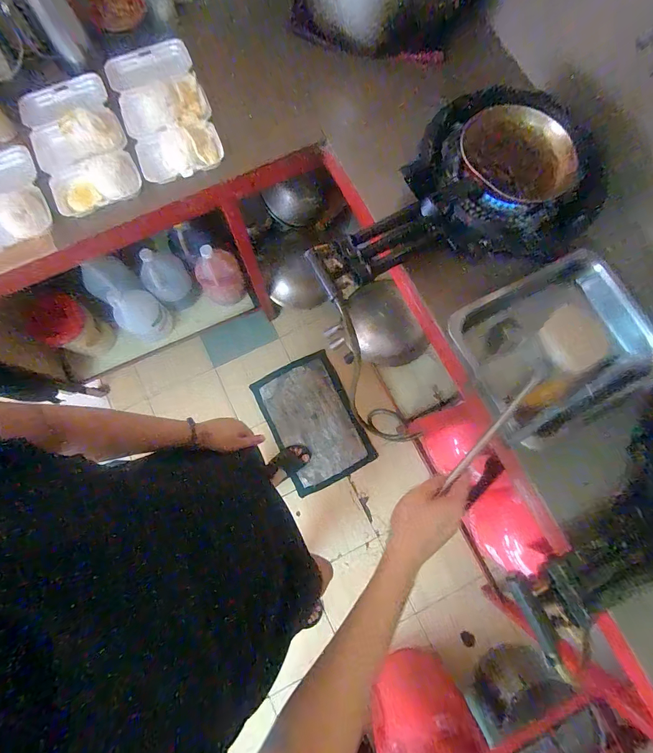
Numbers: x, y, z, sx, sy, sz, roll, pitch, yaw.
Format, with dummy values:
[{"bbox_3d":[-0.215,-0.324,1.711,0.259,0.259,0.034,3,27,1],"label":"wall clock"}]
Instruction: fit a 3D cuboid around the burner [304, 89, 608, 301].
[{"bbox_3d":[0.243,-0.319,0.701,0.473,0.153,0.273,-19,79,9],"label":"burner"}]

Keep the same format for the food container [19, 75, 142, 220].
[{"bbox_3d":[-0.537,-0.510,0.779,0.190,0.060,0.353,-25,80,-6],"label":"food container"}]

